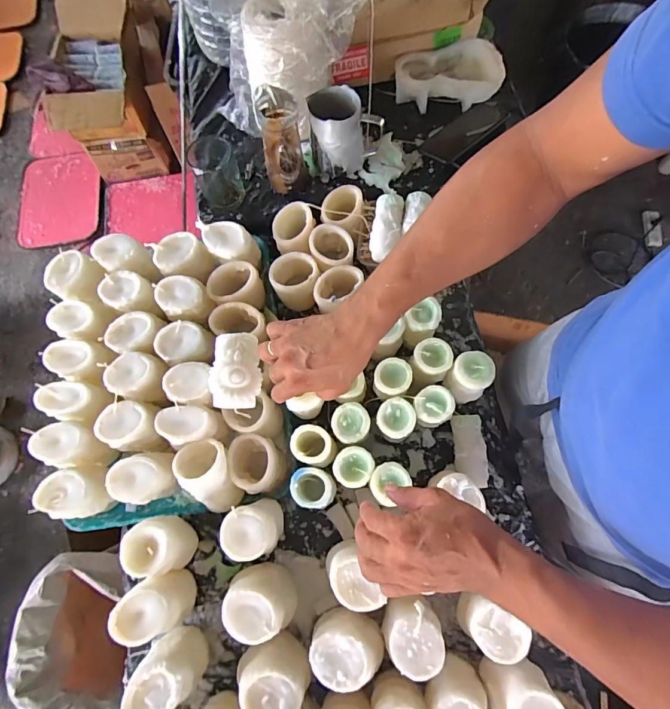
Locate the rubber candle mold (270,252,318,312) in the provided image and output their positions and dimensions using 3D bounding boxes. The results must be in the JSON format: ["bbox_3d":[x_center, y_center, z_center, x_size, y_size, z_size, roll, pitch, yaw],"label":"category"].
[{"bbox_3d":[-0.061,-0.115,0.649,0.072,0.087,0.057,-7,72,0],"label":"rubber candle mold"}]

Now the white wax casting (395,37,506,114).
[{"bbox_3d":[0.202,-0.497,0.722,0.181,0.045,0.103,-10,72,-1],"label":"white wax casting"}]

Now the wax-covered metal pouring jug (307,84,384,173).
[{"bbox_3d":[0.018,-0.368,0.659,0.113,0.096,0.089,1,72,3],"label":"wax-covered metal pouring jug"}]

